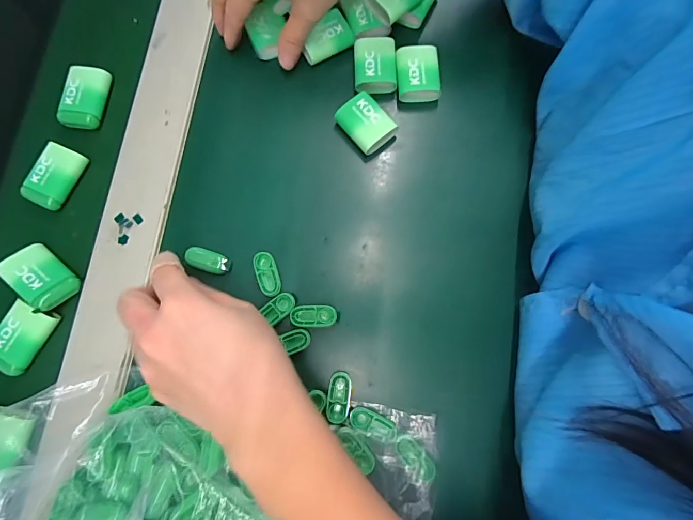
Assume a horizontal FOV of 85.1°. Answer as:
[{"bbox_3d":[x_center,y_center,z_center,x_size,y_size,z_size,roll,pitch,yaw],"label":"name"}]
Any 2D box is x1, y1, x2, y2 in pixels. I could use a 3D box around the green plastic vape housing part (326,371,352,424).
[{"bbox_3d":[-0.005,0.099,0.273,0.016,0.010,0.034,7,65,3],"label":"green plastic vape housing part"}]

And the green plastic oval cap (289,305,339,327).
[{"bbox_3d":[-0.024,0.042,0.282,0.034,0.006,0.016,-1,78,1],"label":"green plastic oval cap"}]

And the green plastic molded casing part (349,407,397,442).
[{"bbox_3d":[0.019,0.116,0.269,0.034,0.006,0.015,22,79,6],"label":"green plastic molded casing part"}]

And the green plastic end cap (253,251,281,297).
[{"bbox_3d":[-0.060,0.010,0.287,0.016,0.005,0.035,-19,78,-3],"label":"green plastic end cap"}]

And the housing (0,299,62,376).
[{"bbox_3d":[-0.246,0.057,0.284,0.031,0.012,0.050,29,80,7],"label":"housing"}]

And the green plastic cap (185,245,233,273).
[{"bbox_3d":[-0.106,0.001,0.290,0.034,0.008,0.015,19,79,5],"label":"green plastic cap"}]

